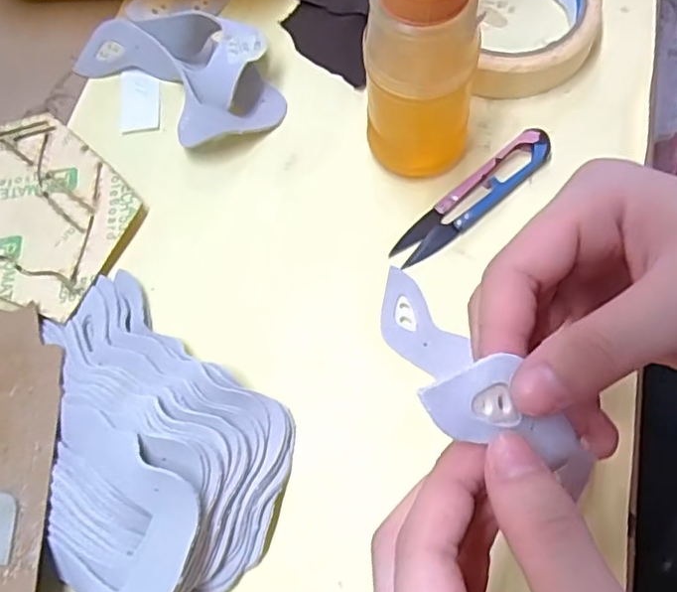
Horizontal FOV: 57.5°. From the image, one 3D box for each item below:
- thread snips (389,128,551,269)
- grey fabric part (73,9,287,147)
[{"bbox_3d":[0.068,-0.050,0.311,0.096,0.015,0.019,-36,68,-13],"label":"thread snips"},{"bbox_3d":[-0.085,-0.129,0.343,0.117,0.034,0.069,39,73,19],"label":"grey fabric part"}]

